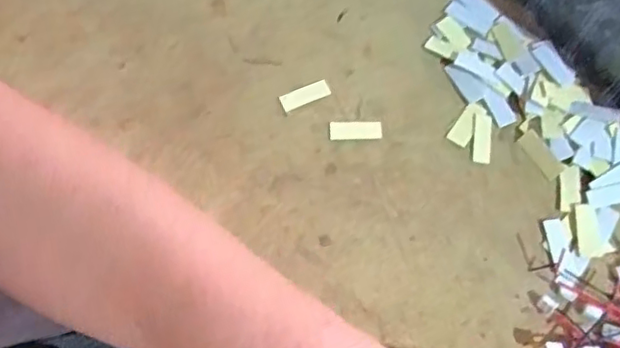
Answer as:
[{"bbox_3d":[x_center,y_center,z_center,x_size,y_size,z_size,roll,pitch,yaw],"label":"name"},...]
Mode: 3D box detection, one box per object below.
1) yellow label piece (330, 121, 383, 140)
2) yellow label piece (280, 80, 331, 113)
[{"bbox_3d":[0.024,-0.023,0.333,0.028,0.004,0.010,-3,77,-5],"label":"yellow label piece"},{"bbox_3d":[-0.003,-0.042,0.338,0.027,0.004,0.010,-21,84,-8],"label":"yellow label piece"}]

